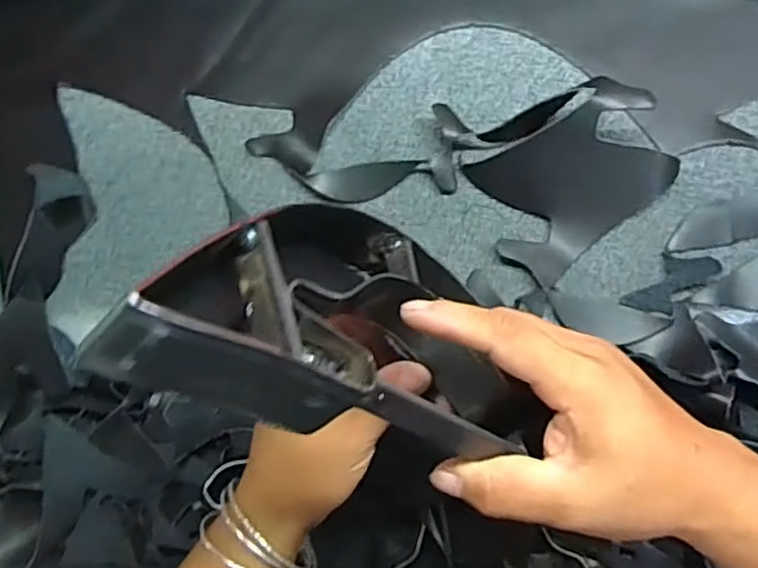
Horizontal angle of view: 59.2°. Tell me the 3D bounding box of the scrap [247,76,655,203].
[{"bbox_3d":[0.045,-0.108,0.488,0.287,0.058,0.064,-8,78,3],"label":"scrap"}]

